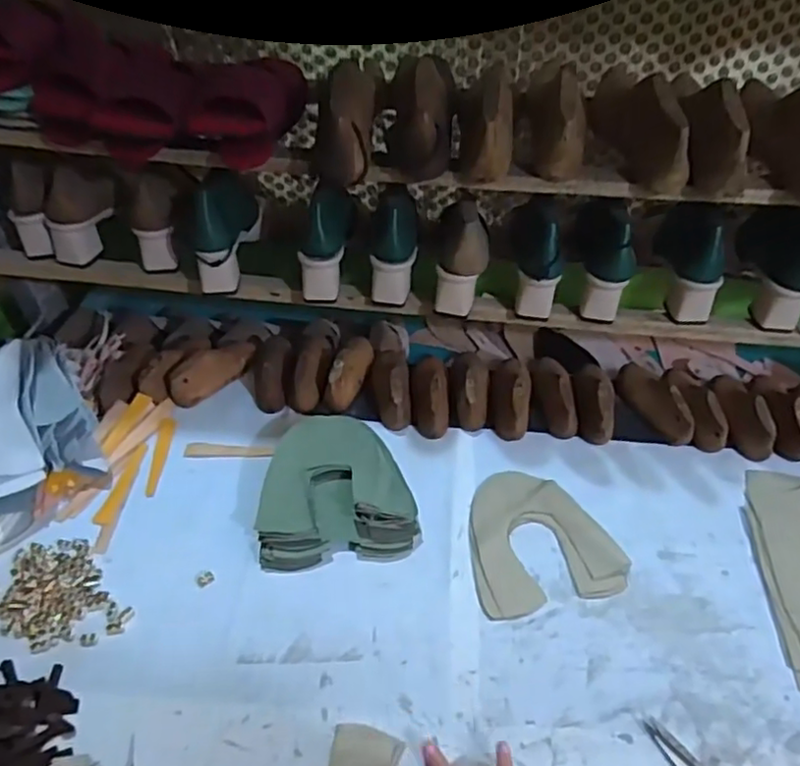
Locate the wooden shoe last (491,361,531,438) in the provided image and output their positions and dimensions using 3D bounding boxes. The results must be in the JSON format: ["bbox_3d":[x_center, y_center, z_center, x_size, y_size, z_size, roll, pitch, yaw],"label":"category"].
[{"bbox_3d":[0.146,0.012,0.830,0.052,0.053,0.132,7,45,6],"label":"wooden shoe last"}]

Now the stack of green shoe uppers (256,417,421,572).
[{"bbox_3d":[-0.074,0.119,0.732,0.169,0.047,0.177,-5,45,-6],"label":"stack of green shoe uppers"}]

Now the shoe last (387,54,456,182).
[{"bbox_3d":[0.027,-0.324,0.723,0.074,0.088,0.209,2,45,1],"label":"shoe last"}]

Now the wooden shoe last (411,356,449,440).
[{"bbox_3d":[0.040,0.007,0.838,0.049,0.056,0.133,1,45,0],"label":"wooden shoe last"}]

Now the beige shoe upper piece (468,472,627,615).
[{"bbox_3d":[0.152,0.171,0.714,0.163,0.007,0.167,-9,46,-10],"label":"beige shoe upper piece"}]

